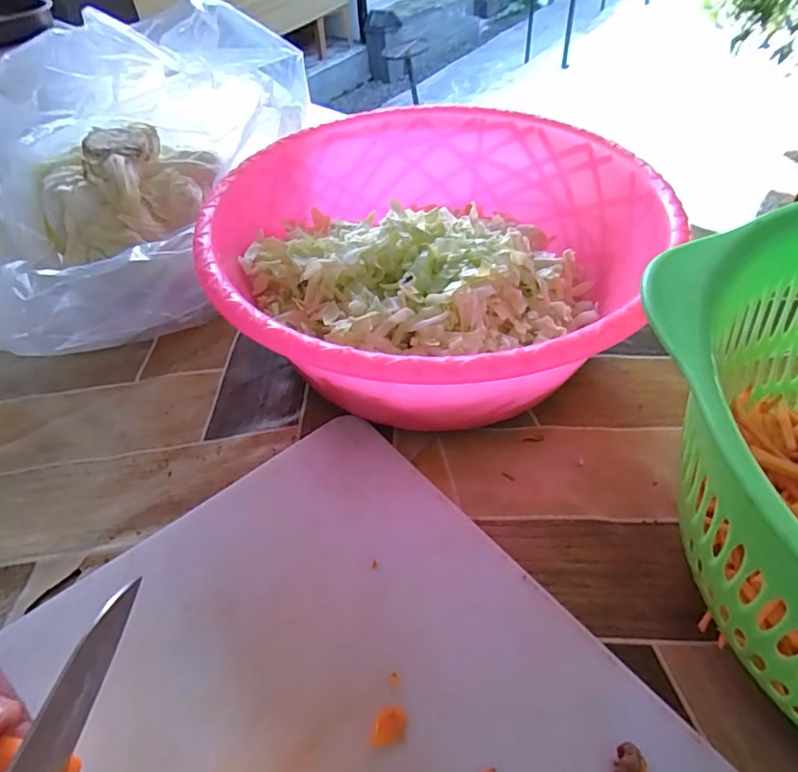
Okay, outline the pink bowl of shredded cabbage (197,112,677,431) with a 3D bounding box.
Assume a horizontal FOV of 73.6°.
[{"bbox_3d":[0.016,-0.067,0.309,0.226,0.089,0.238,-2,47,2],"label":"pink bowl of shredded cabbage"}]

